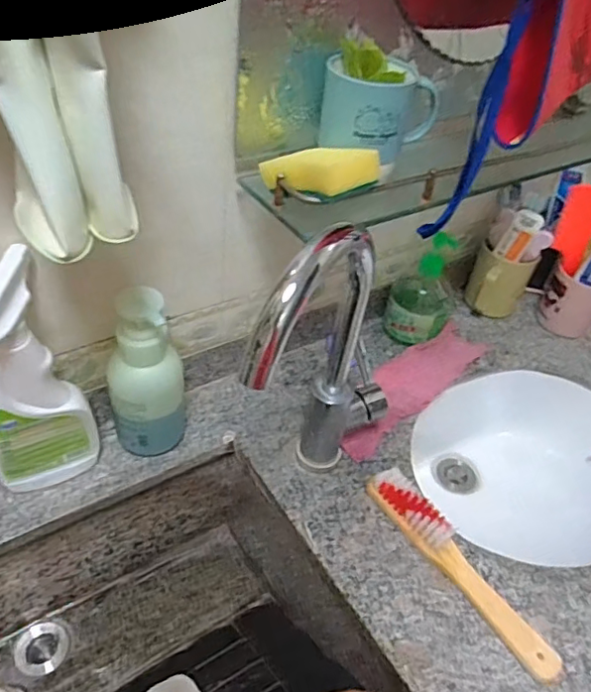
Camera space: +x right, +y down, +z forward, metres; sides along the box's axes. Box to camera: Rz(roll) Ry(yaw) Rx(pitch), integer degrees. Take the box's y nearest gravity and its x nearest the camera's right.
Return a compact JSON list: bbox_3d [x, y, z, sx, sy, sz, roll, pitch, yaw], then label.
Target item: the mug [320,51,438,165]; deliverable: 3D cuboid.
[{"bbox_3d":[0.073,-0.221,0.534,0.093,0.069,0.076,-24,51,-30],"label":"mug"}]

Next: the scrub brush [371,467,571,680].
[{"bbox_3d":[0.163,0.213,0.571,0.035,0.032,0.237,-24,51,-29],"label":"scrub brush"}]

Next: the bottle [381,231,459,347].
[{"bbox_3d":[0.175,-0.076,0.798,0.086,0.157,0.064,17,43,9],"label":"bottle"}]

